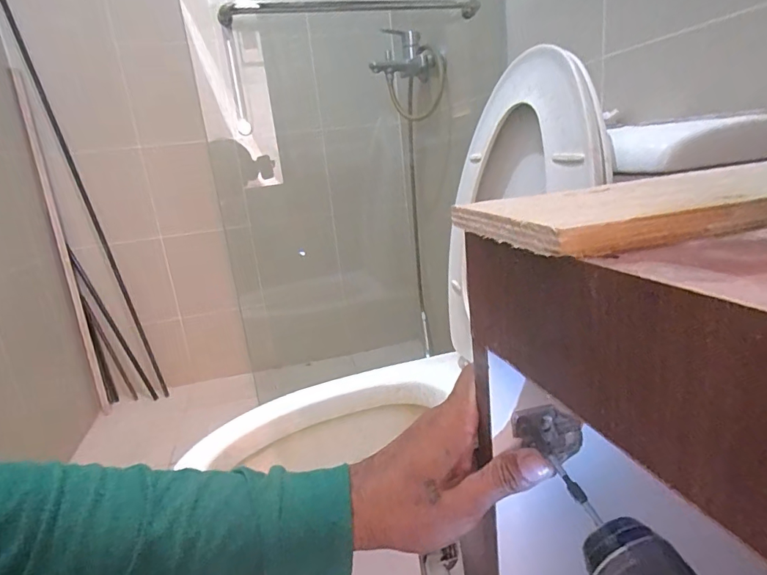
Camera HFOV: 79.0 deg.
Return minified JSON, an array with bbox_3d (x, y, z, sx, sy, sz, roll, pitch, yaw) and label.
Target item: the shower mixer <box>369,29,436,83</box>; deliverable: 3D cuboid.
[{"bbox_3d":[0.054,-0.630,1.267,0.176,0.110,0.109,-3,16,12],"label":"shower mixer"}]

